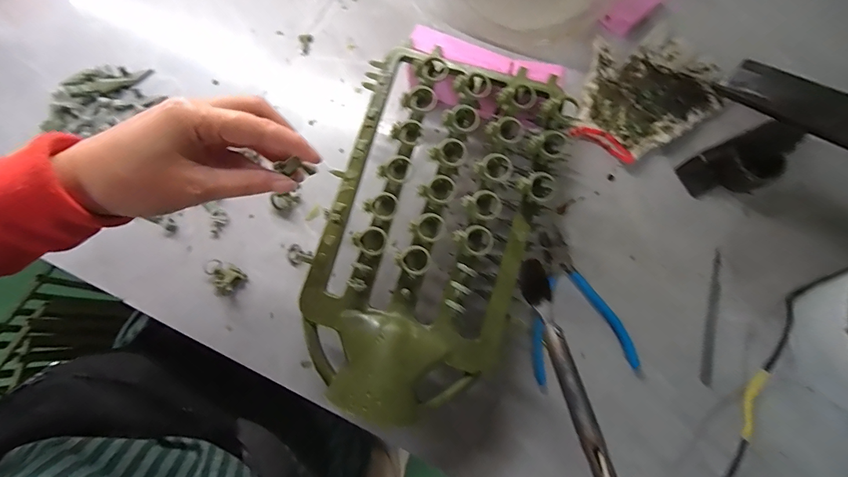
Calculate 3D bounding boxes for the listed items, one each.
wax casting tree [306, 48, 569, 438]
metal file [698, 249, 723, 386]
[{"bbox_3d":[0.007,-0.015,0.332,0.186,0.049,0.327,16,75,4],"label":"wax casting tree"},{"bbox_3d":[0.297,0.078,0.385,0.011,0.007,0.139,20,75,5],"label":"metal file"}]

